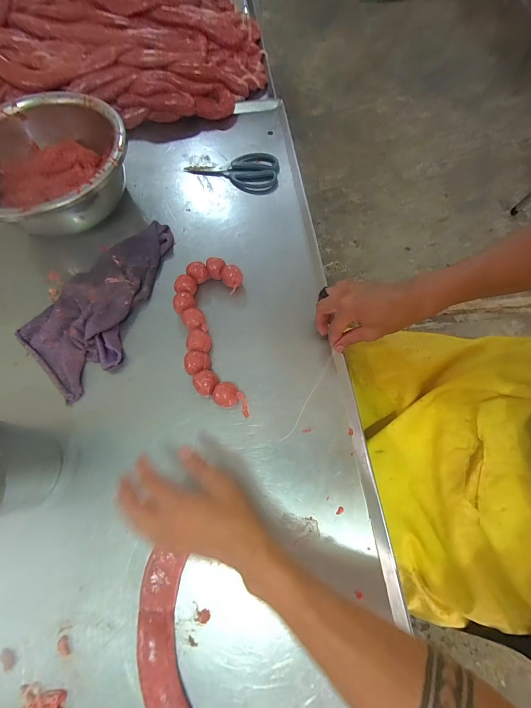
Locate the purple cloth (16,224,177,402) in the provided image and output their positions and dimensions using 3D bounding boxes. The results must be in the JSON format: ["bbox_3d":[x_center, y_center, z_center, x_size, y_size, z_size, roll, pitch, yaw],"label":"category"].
[{"bbox_3d":[-0.244,-0.086,0.490,0.164,0.032,0.306,39,74,14],"label":"purple cloth"}]

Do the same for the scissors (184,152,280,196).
[{"bbox_3d":[-0.065,-0.378,0.608,0.187,0.010,0.106,11,69,5],"label":"scissors"}]

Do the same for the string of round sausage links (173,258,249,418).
[{"bbox_3d":[-0.087,-0.034,0.463,0.105,0.033,0.243,-4,69,-1],"label":"string of round sausage links"}]

